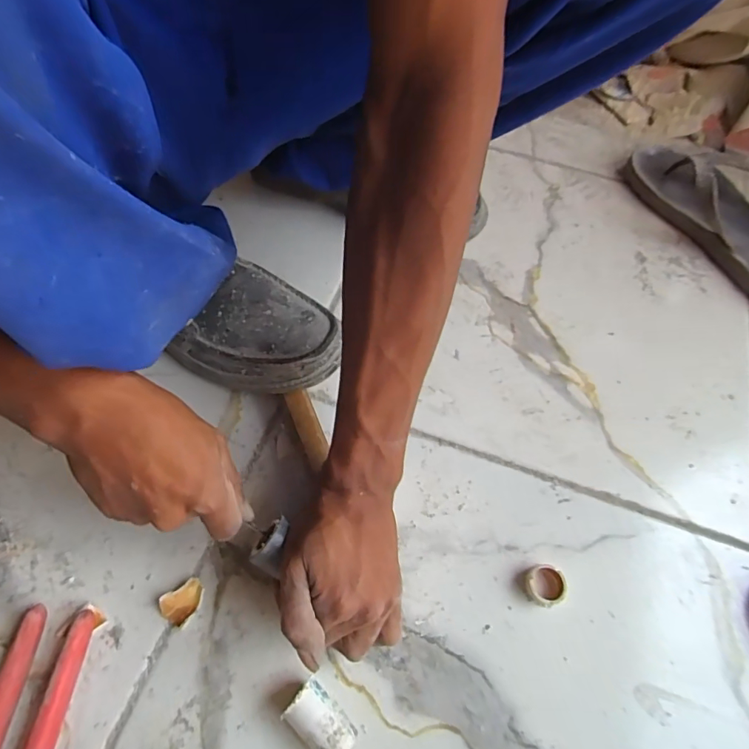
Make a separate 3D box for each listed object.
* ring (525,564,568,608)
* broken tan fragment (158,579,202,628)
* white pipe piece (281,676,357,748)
[{"bbox_3d":[0.123,0.152,0.336,0.027,0.015,0.027,1,62,-3],"label":"ring"},{"bbox_3d":[-0.135,0.158,0.325,0.025,0.011,0.031,24,63,10],"label":"broken tan fragment"},{"bbox_3d":[-0.033,0.214,0.289,0.043,0.026,0.026,38,66,16],"label":"white pipe piece"}]

